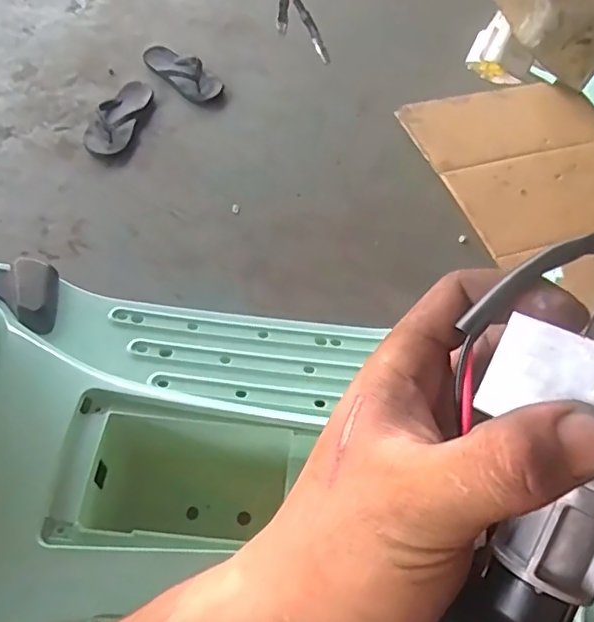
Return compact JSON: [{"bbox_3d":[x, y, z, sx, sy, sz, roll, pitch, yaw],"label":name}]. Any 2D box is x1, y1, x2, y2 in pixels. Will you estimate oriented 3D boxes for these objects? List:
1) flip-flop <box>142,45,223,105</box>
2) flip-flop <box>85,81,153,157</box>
[{"bbox_3d":[-0.306,-0.633,1.490,0.114,0.056,0.267,-38,64,-25],"label":"flip-flop"},{"bbox_3d":[-0.434,-0.473,1.398,0.104,0.032,0.263,11,55,6],"label":"flip-flop"}]

